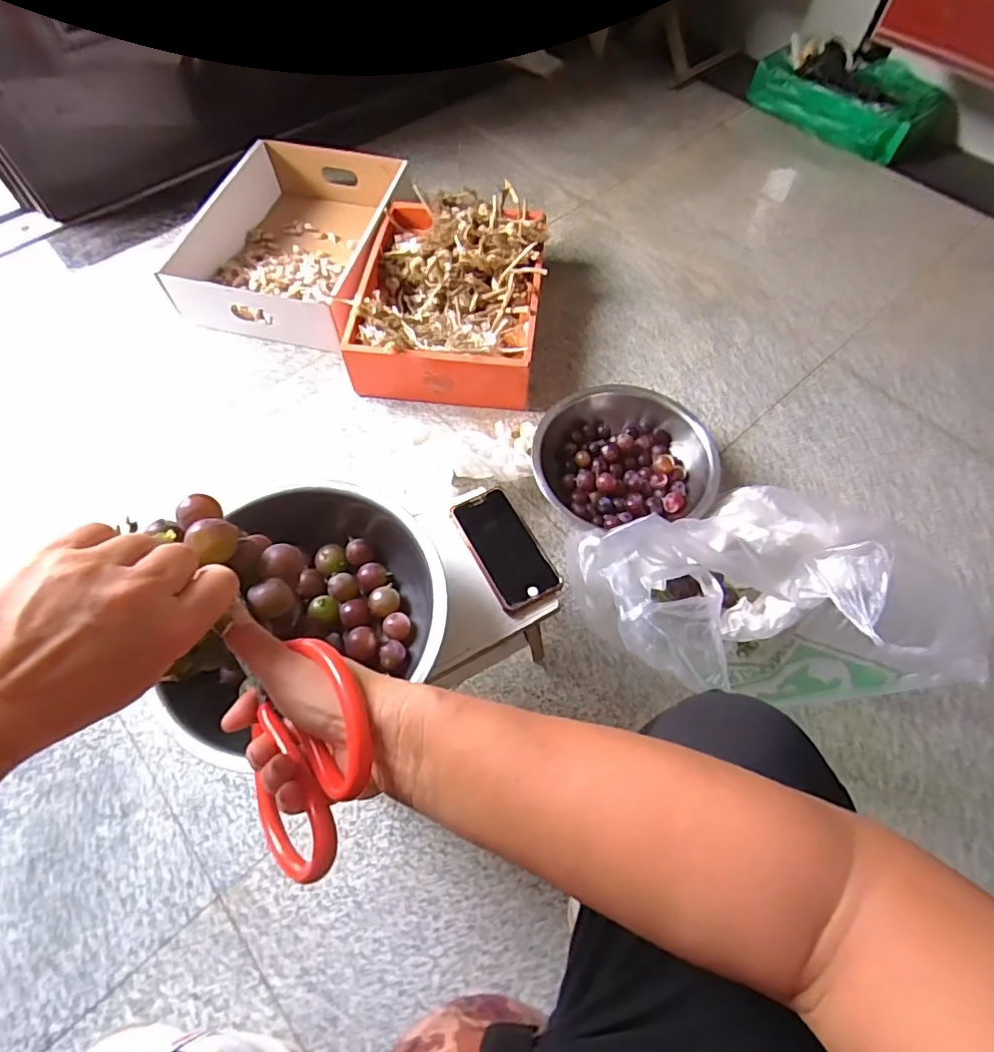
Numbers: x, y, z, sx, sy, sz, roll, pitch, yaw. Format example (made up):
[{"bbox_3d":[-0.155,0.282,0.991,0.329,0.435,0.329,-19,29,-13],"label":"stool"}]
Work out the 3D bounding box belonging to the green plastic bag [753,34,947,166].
[{"bbox_3d":[0.829,-1.025,1.333,0.215,0.133,0.384,-37,67,-18],"label":"green plastic bag"}]

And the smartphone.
[{"bbox_3d":[0.008,0.021,0.599,0.068,0.011,0.136,-25,65,-14],"label":"smartphone"}]

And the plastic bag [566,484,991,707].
[{"bbox_3d":[0.263,0.079,0.637,0.291,0.284,0.285,-12,62,-7],"label":"plastic bag"}]

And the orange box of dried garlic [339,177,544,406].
[{"bbox_3d":[-0.072,-0.410,0.989,0.303,0.139,0.418,9,62,3],"label":"orange box of dried garlic"}]

